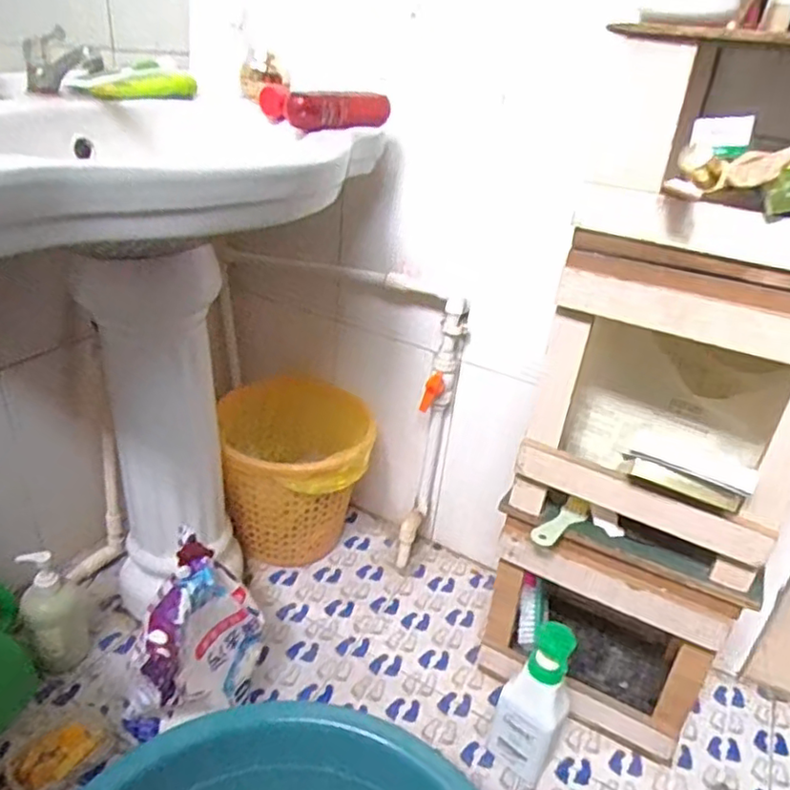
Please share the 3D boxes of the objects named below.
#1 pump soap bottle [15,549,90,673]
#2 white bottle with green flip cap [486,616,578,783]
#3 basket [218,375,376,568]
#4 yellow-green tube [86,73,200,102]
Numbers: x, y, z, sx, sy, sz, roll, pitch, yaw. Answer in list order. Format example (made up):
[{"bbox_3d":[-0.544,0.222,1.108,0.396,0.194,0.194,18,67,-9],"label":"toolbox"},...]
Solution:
[{"bbox_3d":[-0.476,0.310,0.883,0.079,0.202,0.056,-14,35,-31],"label":"pump soap bottle"},{"bbox_3d":[0.176,0.403,0.816,0.086,0.247,0.056,22,33,26],"label":"white bottle with green flip cap"},{"bbox_3d":[-0.179,0.151,1.154,0.249,0.313,0.303,1,30,-9],"label":"basket"},{"bbox_3d":[-0.308,-0.384,0.788,0.037,0.029,0.156,16,31,17],"label":"yellow-green tube"}]

